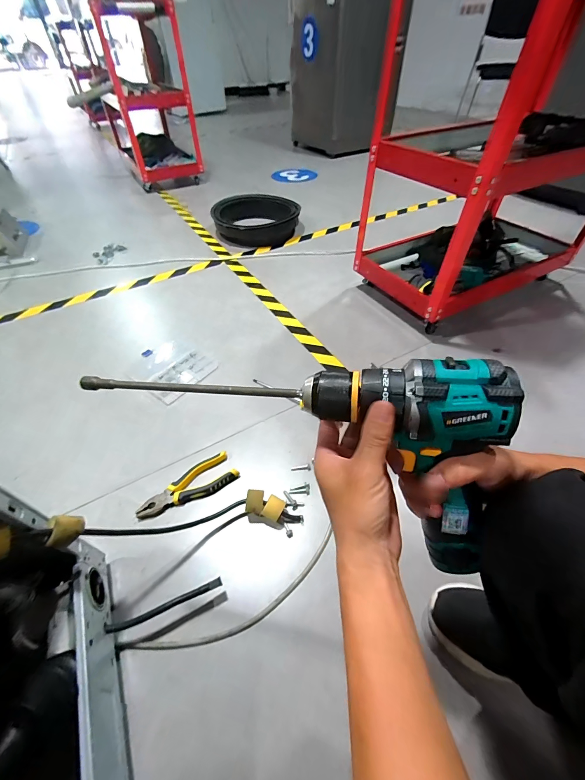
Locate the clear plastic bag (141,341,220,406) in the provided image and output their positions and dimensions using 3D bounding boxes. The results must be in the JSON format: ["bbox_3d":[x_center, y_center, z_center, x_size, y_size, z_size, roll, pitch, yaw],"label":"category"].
[{"bbox_3d":[-0.332,-0.066,0.867,0.218,0.017,0.186,31,54,25],"label":"clear plastic bag"}]

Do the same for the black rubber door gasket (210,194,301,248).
[{"bbox_3d":[-0.163,-0.768,1.439,0.367,0.099,0.316,-12,48,-10],"label":"black rubber door gasket"}]

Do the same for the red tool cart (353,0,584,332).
[{"bbox_3d":[0.538,-0.638,0.864,0.650,0.655,0.433,-24,52,-20],"label":"red tool cart"}]

